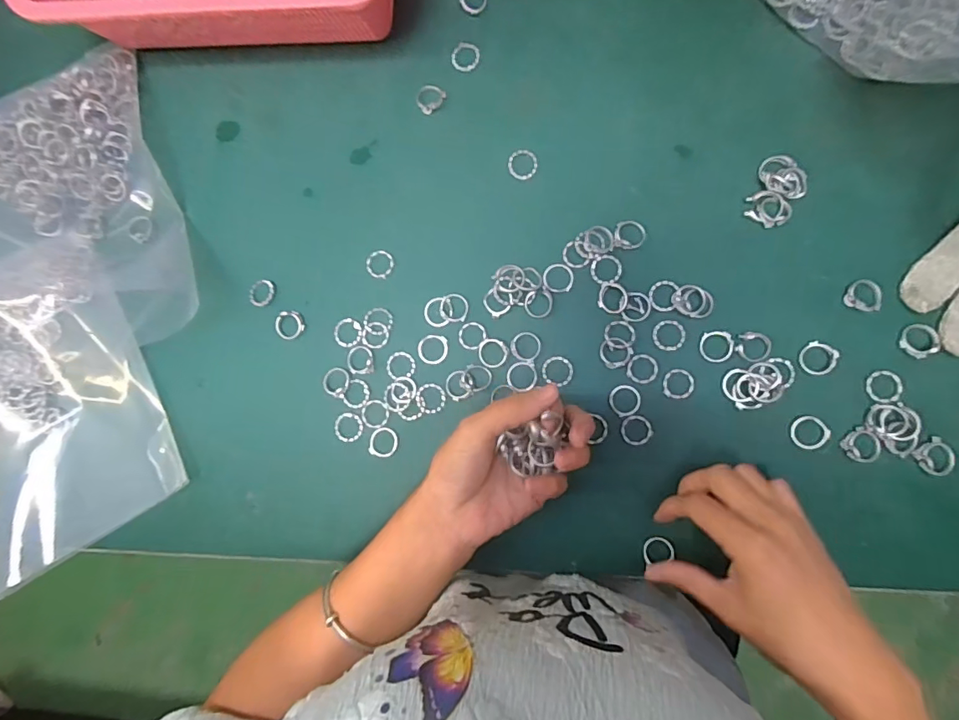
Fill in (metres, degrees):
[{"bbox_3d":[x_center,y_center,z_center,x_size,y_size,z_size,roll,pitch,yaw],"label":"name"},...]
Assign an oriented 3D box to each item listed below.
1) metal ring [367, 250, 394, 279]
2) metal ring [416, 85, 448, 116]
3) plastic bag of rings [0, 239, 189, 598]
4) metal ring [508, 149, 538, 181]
[{"bbox_3d":[-0.078,-0.075,0.391,0.022,0.004,0.022,-1,86,7],"label":"metal ring"},{"bbox_3d":[-0.039,-0.208,0.397,0.024,0.004,0.020,-35,82,3],"label":"metal ring"},{"bbox_3d":[-0.368,0.041,0.404,0.213,0.022,0.232,-30,83,4],"label":"plastic bag of rings"},{"bbox_3d":[0.033,-0.149,0.382,0.023,0.004,0.024,-1,86,7],"label":"metal ring"}]

